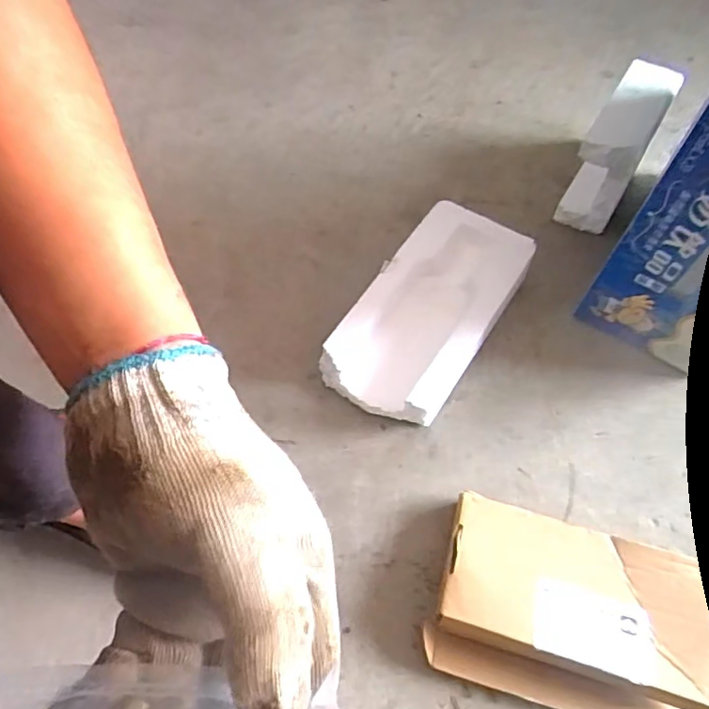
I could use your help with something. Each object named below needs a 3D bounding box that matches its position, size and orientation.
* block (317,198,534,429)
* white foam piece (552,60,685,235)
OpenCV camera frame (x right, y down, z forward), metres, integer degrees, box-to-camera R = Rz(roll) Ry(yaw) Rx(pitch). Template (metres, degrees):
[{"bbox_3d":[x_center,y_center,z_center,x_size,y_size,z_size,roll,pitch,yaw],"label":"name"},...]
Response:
[{"bbox_3d":[0.072,-0.039,0.539,0.109,0.054,0.218,31,66,17],"label":"block"},{"bbox_3d":[0.276,-0.216,0.599,0.054,0.112,0.147,28,66,15],"label":"white foam piece"}]

